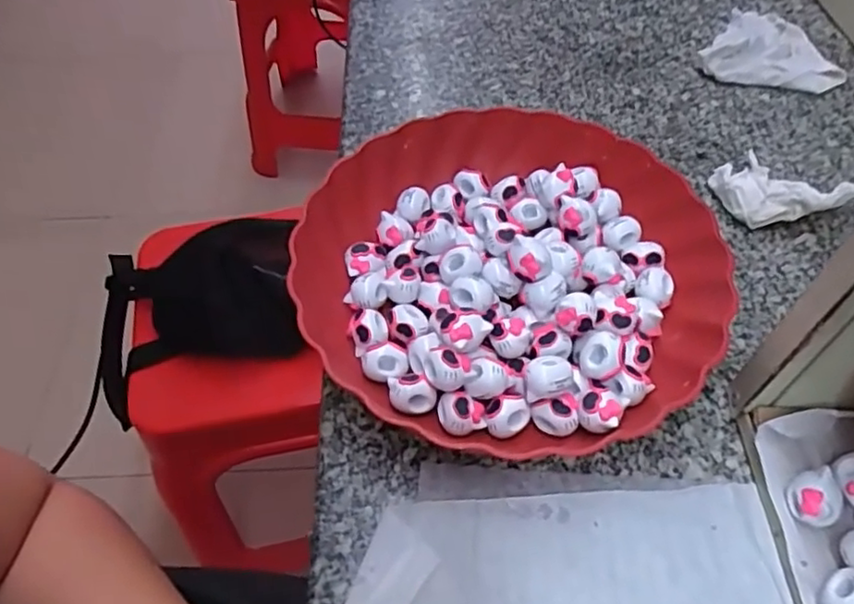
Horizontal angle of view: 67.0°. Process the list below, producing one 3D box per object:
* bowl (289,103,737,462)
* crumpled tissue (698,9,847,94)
[{"bbox_3d":[0.049,-0.024,0.395,0.235,0.053,0.230,0,54,0],"label":"bowl"},{"bbox_3d":[0.289,-0.222,0.553,0.110,0.016,0.112,7,54,5],"label":"crumpled tissue"}]

